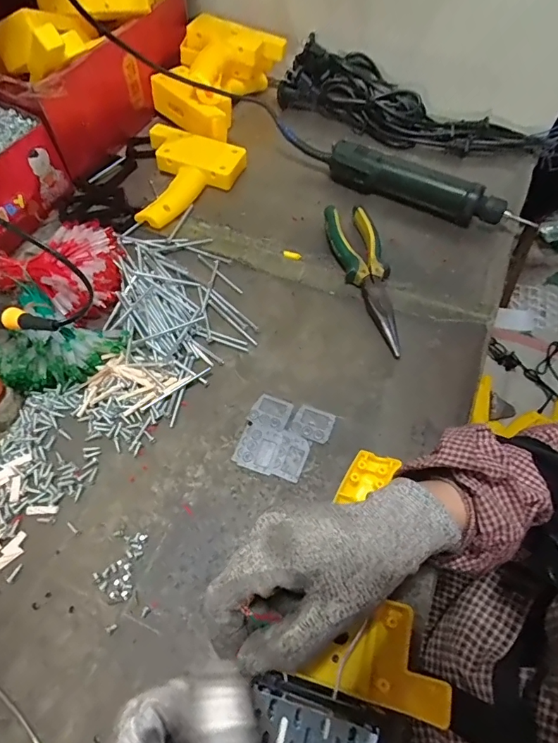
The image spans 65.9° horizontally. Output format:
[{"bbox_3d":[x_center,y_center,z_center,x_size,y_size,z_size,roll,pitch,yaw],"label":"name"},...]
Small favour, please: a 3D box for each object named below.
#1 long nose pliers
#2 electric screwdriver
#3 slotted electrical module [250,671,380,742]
[{"bbox_3d":[0.094,-0.104,0.457,0.049,0.024,0.197,-9,60,-8],"label":"long nose pliers"},{"bbox_3d":[0.172,-0.222,0.511,0.235,0.039,0.032,27,62,13],"label":"electric screwdriver"},{"bbox_3d":[0.018,0.209,0.244,0.072,0.021,0.048,17,60,7],"label":"slotted electrical module"}]

